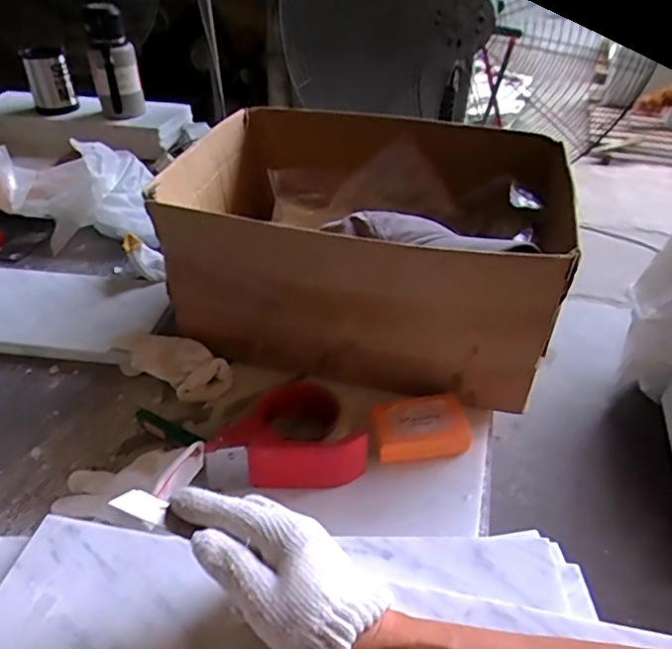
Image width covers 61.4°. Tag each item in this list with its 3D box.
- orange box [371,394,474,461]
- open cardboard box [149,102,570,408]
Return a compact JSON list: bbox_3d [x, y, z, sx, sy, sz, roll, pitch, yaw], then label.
[{"bbox_3d":[0.087,0.106,0.578,0.095,0.033,0.065,-3,40,0],"label":"orange box"},{"bbox_3d":[0.060,-0.117,0.685,0.449,0.178,0.352,8,42,14],"label":"open cardboard box"}]

